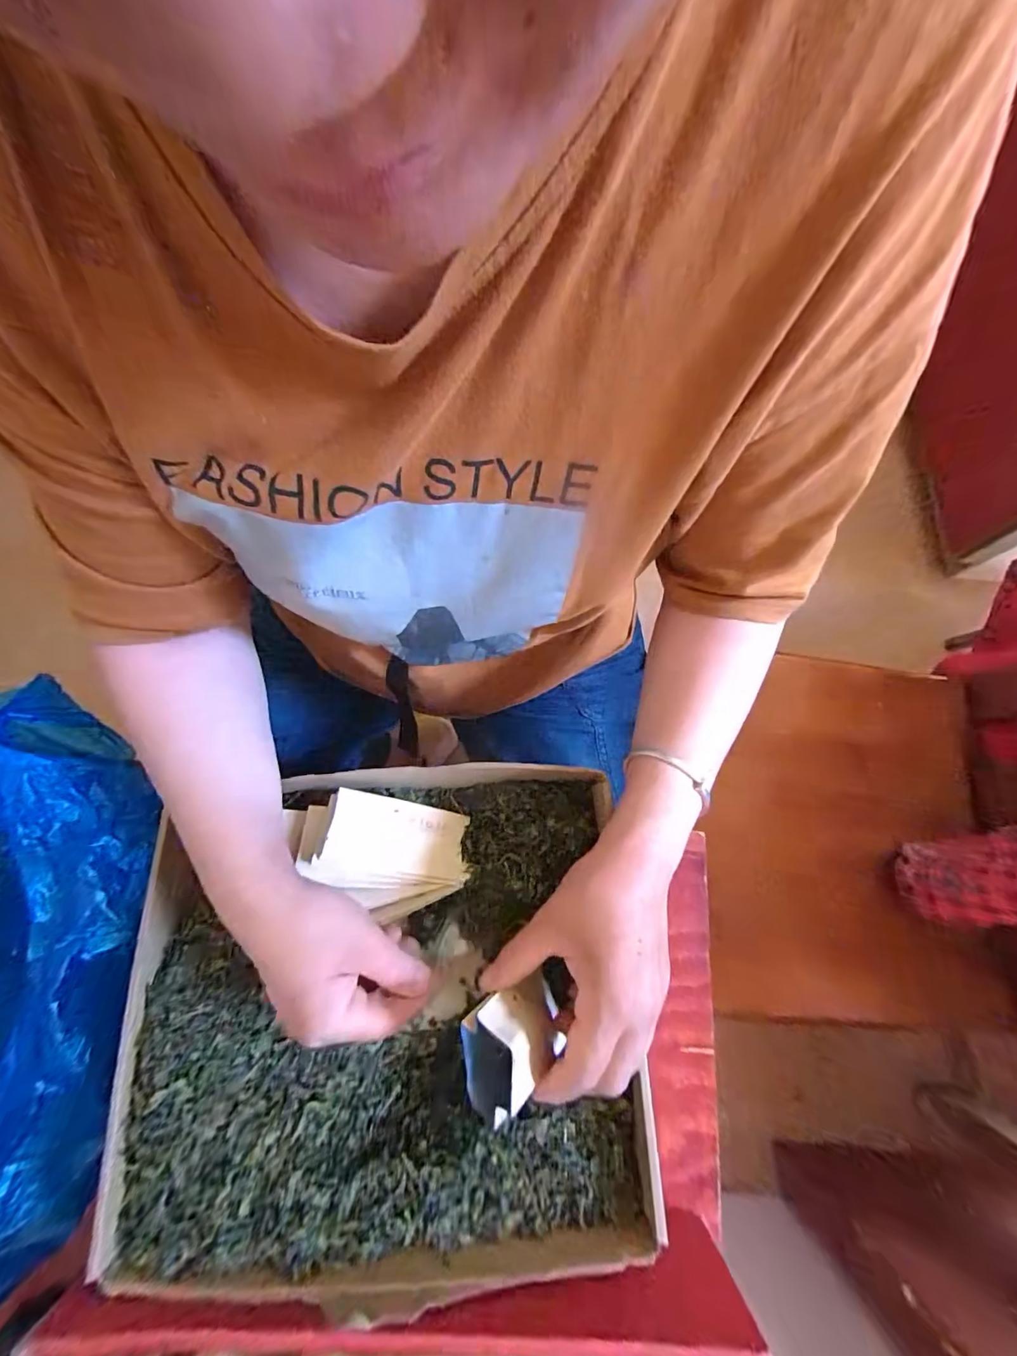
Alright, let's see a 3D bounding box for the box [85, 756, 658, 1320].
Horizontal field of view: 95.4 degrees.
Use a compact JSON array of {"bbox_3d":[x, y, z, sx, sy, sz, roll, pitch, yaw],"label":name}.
[{"bbox_3d":[-0.080,0.213,0.329,0.319,0.080,0.291,-2,74,-2],"label":"box"}]

